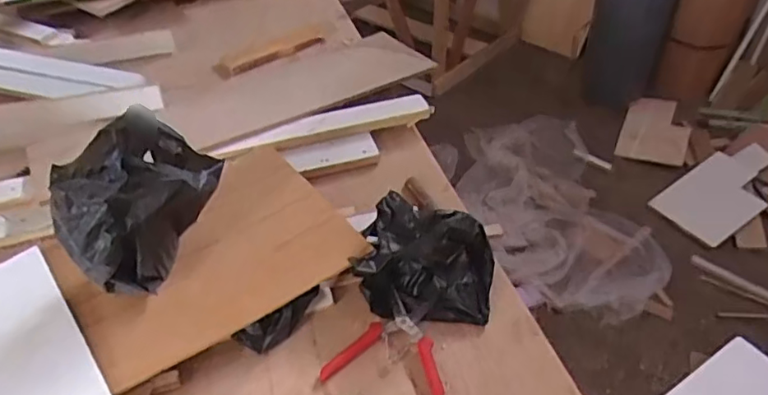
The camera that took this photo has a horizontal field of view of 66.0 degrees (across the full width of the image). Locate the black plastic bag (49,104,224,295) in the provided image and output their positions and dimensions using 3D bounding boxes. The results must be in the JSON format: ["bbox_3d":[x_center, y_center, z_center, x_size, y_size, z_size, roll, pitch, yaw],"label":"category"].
[{"bbox_3d":[-0.298,0.020,0.751,0.193,0.204,0.114,-28,49,-24],"label":"black plastic bag"}]

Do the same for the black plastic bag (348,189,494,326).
[{"bbox_3d":[0.052,0.085,0.775,0.180,0.108,0.119,11,45,14],"label":"black plastic bag"}]

